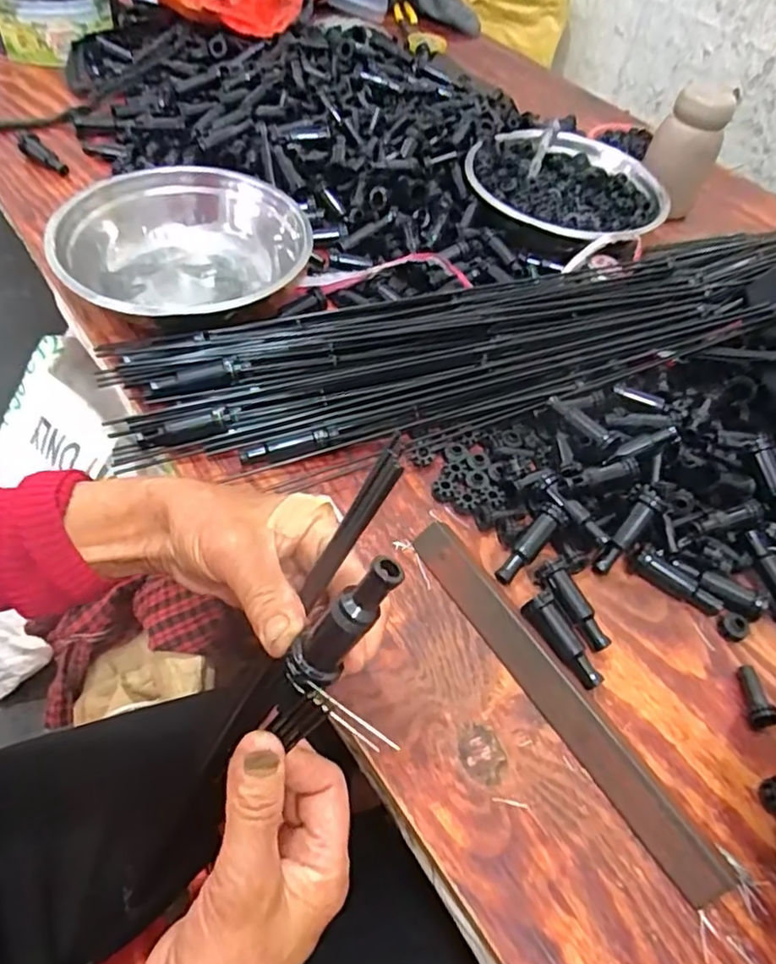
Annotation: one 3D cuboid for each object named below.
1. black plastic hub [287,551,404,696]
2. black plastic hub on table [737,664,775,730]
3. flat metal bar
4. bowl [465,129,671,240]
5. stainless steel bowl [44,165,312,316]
[{"bbox_3d":[-0.017,0.056,0.251,0.014,0.070,0.019,-1,44,-52],"label":"black plastic hub"},{"bbox_3d":[0.237,0.137,0.409,0.015,0.018,0.039,5,43,1],"label":"black plastic hub on table"},{"bbox_3d":[0.100,0.127,0.393,0.028,0.009,0.260,-25,60,-25],"label":"flat metal bar"},{"bbox_3d":[0.209,-0.346,0.746,0.230,0.053,0.239,4,52,-5],"label":"bowl"},{"bbox_3d":[-0.183,-0.200,0.582,0.204,0.070,0.212,4,52,-5],"label":"stainless steel bowl"}]

